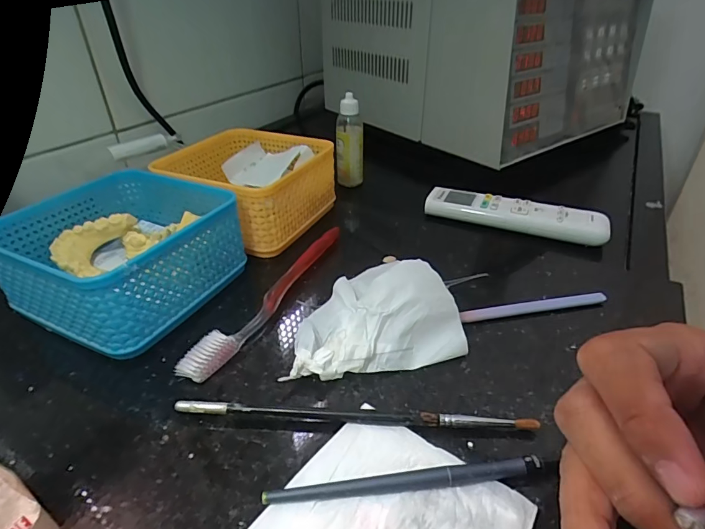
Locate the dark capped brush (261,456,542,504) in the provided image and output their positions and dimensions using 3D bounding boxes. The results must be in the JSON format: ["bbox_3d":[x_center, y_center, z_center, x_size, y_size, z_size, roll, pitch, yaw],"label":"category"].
[{"bbox_3d":[0.024,0.099,0.194,0.126,0.007,0.007,-3,33,-6],"label":"dark capped brush"}]

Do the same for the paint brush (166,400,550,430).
[{"bbox_3d":[0.001,0.081,0.224,0.187,0.009,0.007,2,33,2],"label":"paint brush"}]

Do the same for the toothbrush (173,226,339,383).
[{"bbox_3d":[-0.054,0.019,0.310,0.017,0.019,0.180,16,36,23],"label":"toothbrush"}]

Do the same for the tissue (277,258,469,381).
[{"bbox_3d":[0.009,0.030,0.275,0.108,0.036,0.080,-9,34,-13],"label":"tissue"}]

